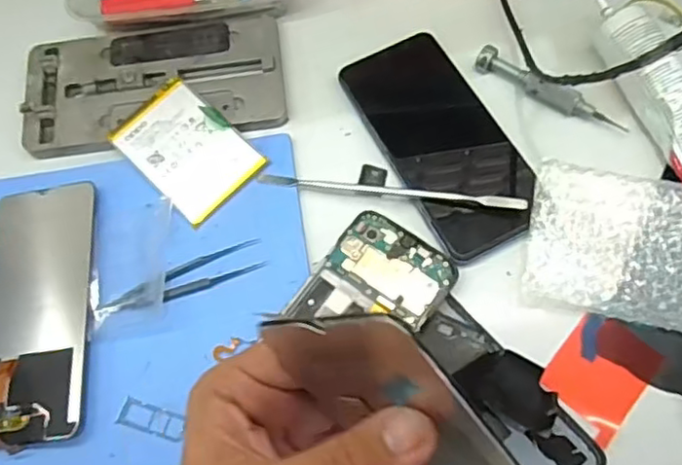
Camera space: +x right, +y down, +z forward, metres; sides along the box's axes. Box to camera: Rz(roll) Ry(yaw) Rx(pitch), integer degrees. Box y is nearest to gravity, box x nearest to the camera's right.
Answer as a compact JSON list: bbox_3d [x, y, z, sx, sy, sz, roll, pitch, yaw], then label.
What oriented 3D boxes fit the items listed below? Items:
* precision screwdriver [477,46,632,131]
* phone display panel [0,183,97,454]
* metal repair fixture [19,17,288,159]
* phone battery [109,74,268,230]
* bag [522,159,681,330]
[{"bbox_3d":[0.137,-0.094,0.429,0.106,0.013,0.017,33,73,14],"label":"precision screwdriver"},{"bbox_3d":[-0.182,0.045,0.390,0.067,0.012,0.159,-7,65,5],"label":"phone display panel"},{"bbox_3d":[-0.130,-0.105,0.451,0.176,0.012,0.090,-6,68,0],"label":"metal repair fixture"},{"bbox_3d":[-0.102,-0.056,0.423,0.063,0.007,0.091,-43,75,-12],"label":"phone battery"},{"bbox_3d":[0.203,0.014,0.379,0.180,0.009,0.086,10,83,9],"label":"bag"}]

